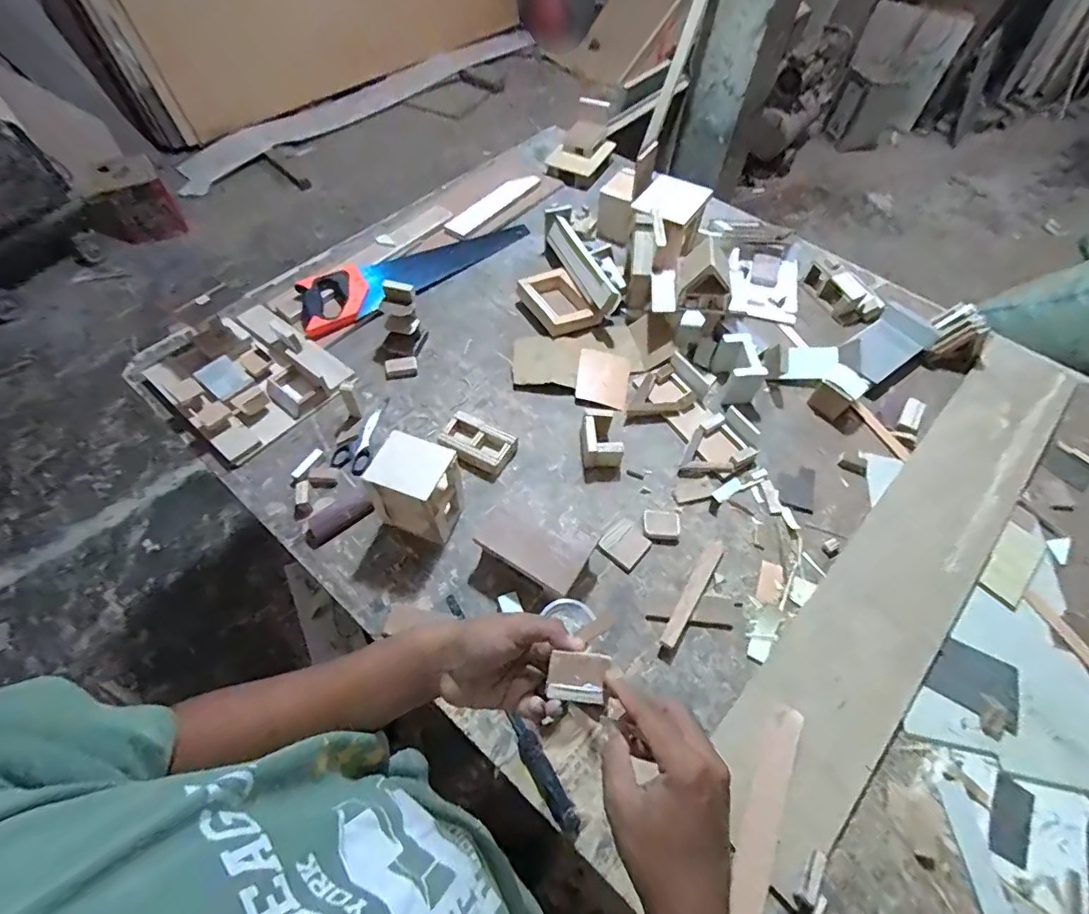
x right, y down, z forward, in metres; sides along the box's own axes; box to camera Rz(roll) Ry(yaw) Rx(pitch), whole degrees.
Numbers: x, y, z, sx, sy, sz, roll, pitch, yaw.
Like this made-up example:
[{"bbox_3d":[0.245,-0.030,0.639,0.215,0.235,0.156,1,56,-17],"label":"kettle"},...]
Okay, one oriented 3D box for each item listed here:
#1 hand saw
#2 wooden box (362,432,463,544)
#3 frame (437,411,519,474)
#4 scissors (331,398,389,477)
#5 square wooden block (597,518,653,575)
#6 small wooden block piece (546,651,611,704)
[{"bbox_3d":[-0.261,-0.398,1.052,0.523,0.041,0.130,-35,65,-21],"label":"hand saw"},{"bbox_3d":[-0.175,0.047,0.718,0.099,0.137,0.086,18,59,9],"label":"wooden box"},{"bbox_3d":[-0.107,-0.021,0.827,0.117,0.033,0.069,24,60,13],"label":"frame"},{"bbox_3d":[-0.295,-0.040,0.843,0.056,0.006,0.147,12,58,6],"label":"scissors"},{"bbox_3d":[0.119,0.128,0.753,0.061,0.009,0.066,38,64,20],"label":"square wooden block"},{"bbox_3d":[0.026,0.170,0.399,0.045,0.004,0.035,6,74,6],"label":"small wooden block piece"}]

